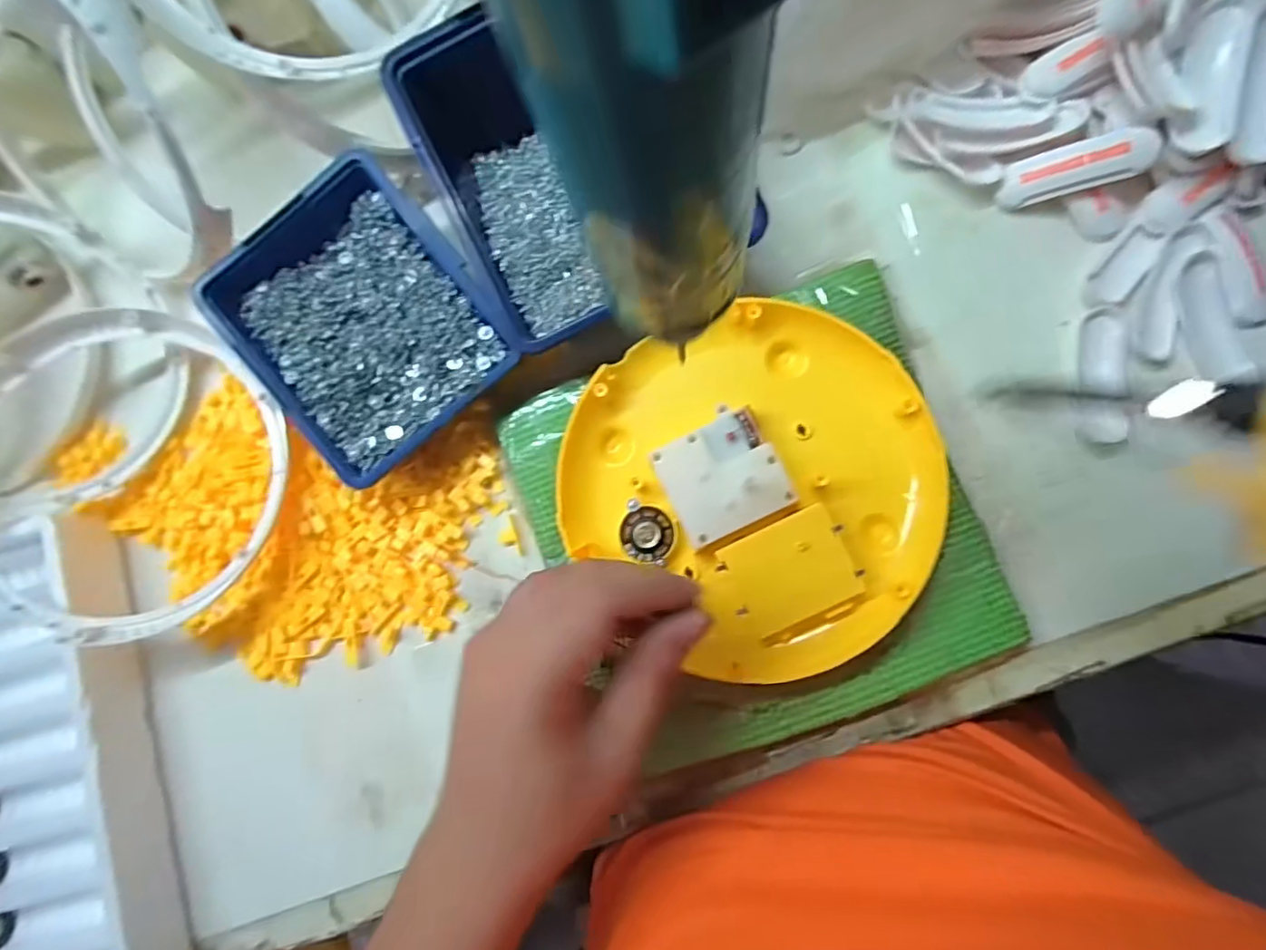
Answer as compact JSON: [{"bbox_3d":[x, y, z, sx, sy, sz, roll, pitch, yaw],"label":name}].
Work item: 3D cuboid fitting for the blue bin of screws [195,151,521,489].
[{"bbox_3d":[-0.143,-0.081,0.333,0.120,0.046,0.140,-38,83,2],"label":"blue bin of screws"}]

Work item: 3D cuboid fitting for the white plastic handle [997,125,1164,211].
[{"bbox_3d":[0.228,-0.160,0.311,0.067,0.014,0.025,-9,87,29],"label":"white plastic handle"}]

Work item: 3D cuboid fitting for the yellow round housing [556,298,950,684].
[{"bbox_3d":[0.061,0.002,0.304,0.178,0.032,0.166,0,88,6],"label":"yellow round housing"}]

